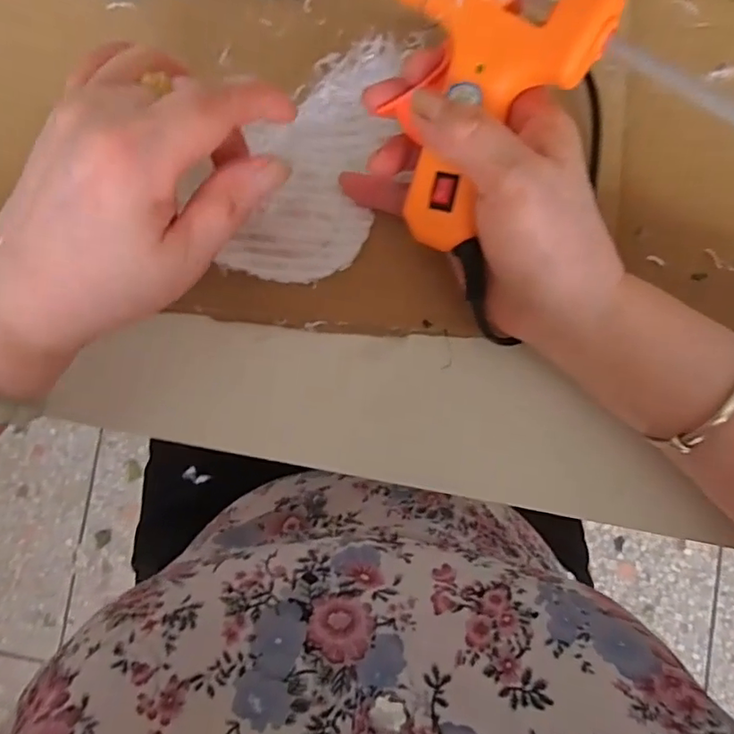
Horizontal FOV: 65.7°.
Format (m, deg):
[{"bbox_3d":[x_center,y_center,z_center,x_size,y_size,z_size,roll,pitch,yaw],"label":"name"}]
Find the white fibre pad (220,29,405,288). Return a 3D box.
[{"bbox_3d":[-0.024,-0.101,0.280,0.067,0.016,0.124,21,90,2],"label":"white fibre pad"}]

